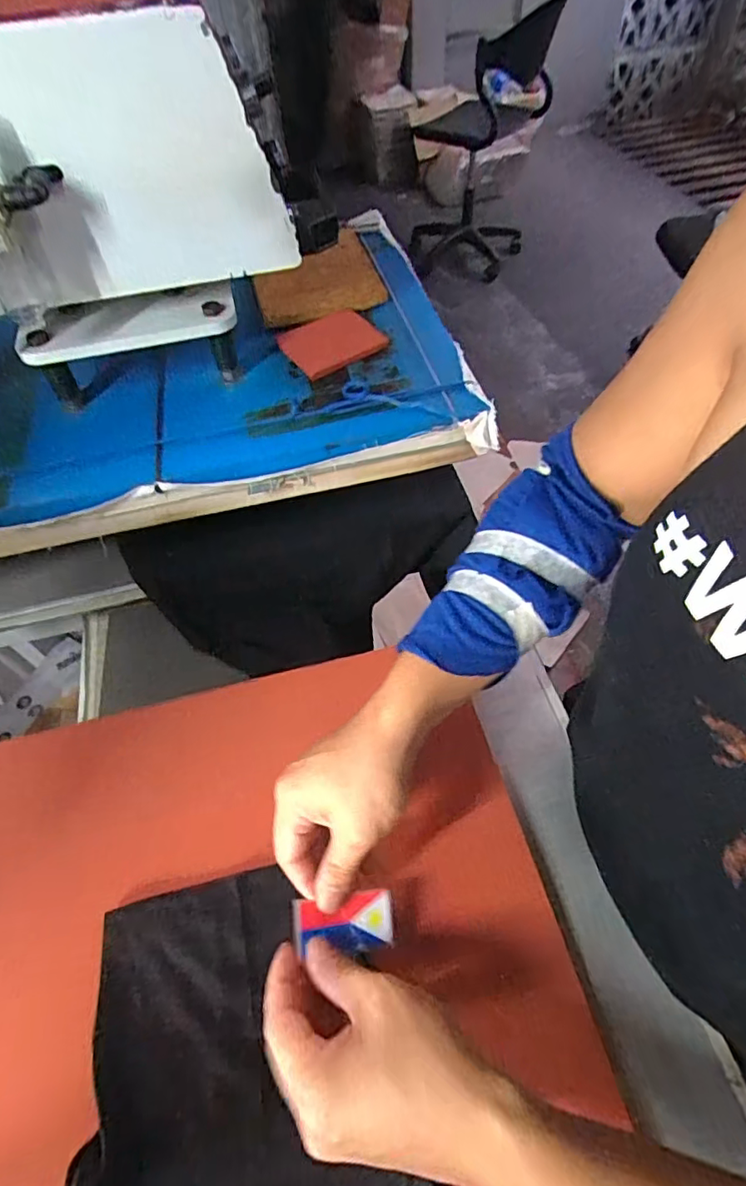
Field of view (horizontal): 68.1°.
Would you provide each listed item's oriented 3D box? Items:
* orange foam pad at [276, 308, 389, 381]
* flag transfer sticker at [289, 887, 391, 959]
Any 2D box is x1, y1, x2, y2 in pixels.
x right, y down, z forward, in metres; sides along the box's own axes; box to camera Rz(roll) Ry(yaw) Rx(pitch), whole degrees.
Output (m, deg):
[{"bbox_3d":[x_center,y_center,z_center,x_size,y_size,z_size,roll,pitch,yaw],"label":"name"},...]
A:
[{"bbox_3d":[-0.043,-0.266,0.576,0.096,0.005,0.087,-28,58,-15],"label":"orange foam pad"},{"bbox_3d":[-0.018,0.213,0.357,0.067,0.008,0.033,9,53,-24],"label":"flag transfer sticker"}]

